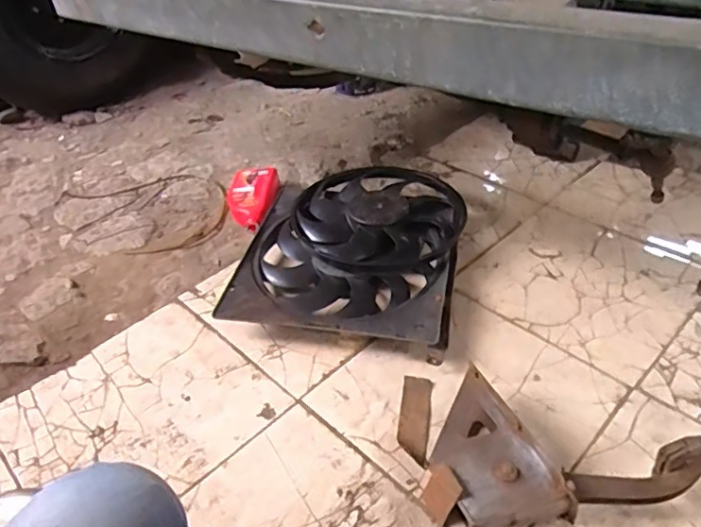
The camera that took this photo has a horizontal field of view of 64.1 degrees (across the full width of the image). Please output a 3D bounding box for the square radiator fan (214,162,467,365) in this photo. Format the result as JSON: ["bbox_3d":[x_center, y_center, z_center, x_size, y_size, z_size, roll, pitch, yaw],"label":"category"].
[{"bbox_3d":[0.013,-0.044,1.213,0.433,0.103,0.548,5,41,15],"label":"square radiator fan"}]

